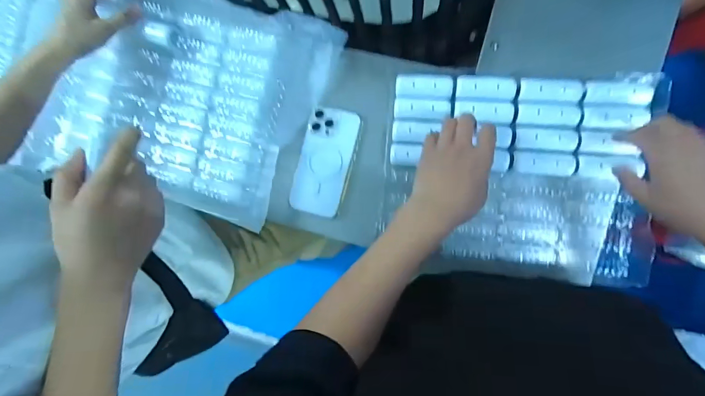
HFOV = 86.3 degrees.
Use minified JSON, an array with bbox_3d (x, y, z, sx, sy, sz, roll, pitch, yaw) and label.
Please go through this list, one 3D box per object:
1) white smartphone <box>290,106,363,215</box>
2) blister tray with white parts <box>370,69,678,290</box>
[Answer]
[{"bbox_3d":[-0.043,-0.055,0.574,0.083,0.015,0.161,15,93,9],"label":"white smartphone"},{"bbox_3d":[0.222,-0.034,0.517,0.339,0.048,0.258,7,92,9],"label":"blister tray with white parts"}]

